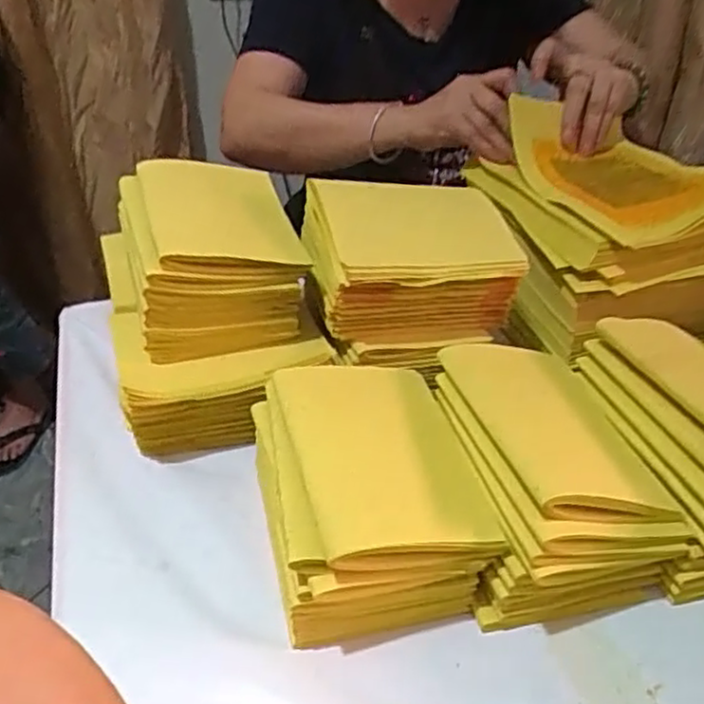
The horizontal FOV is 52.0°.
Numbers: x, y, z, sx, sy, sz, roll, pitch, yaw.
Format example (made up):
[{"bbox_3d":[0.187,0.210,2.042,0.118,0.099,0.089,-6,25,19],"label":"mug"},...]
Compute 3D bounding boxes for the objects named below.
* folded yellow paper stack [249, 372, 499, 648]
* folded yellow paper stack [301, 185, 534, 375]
[{"bbox_3d":[0.011,0.095,0.492,0.139,0.092,0.165,-8,38,-12],"label":"folded yellow paper stack"},{"bbox_3d":[0.049,-0.071,0.604,0.164,0.098,0.140,-6,38,-10],"label":"folded yellow paper stack"}]

